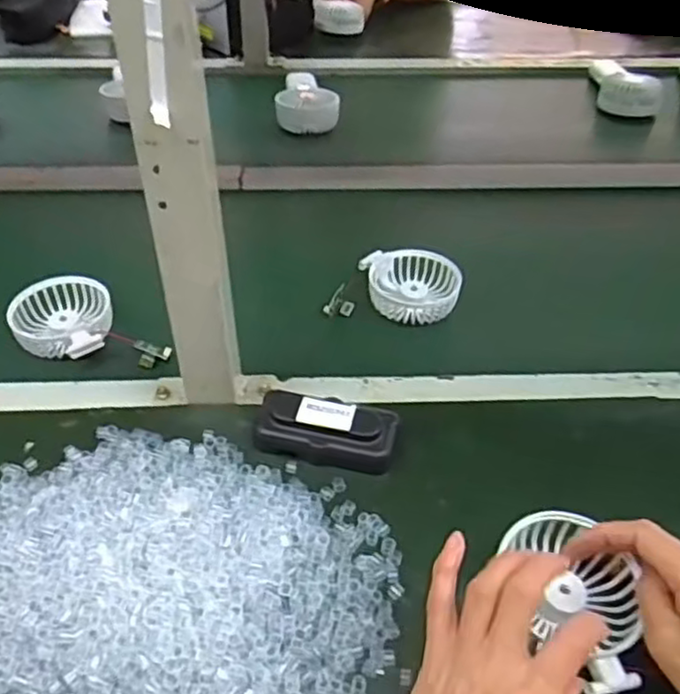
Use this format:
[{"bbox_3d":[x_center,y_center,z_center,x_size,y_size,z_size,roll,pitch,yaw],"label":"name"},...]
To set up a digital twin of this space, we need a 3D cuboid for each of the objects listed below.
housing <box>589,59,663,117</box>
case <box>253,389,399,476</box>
[{"bbox_3d":[0.451,-0.412,1.114,0.091,0.061,0.166,8,43,7],"label":"housing"},{"bbox_3d":[-0.011,0.062,0.532,0.105,0.030,0.050,9,43,9],"label":"case"}]

